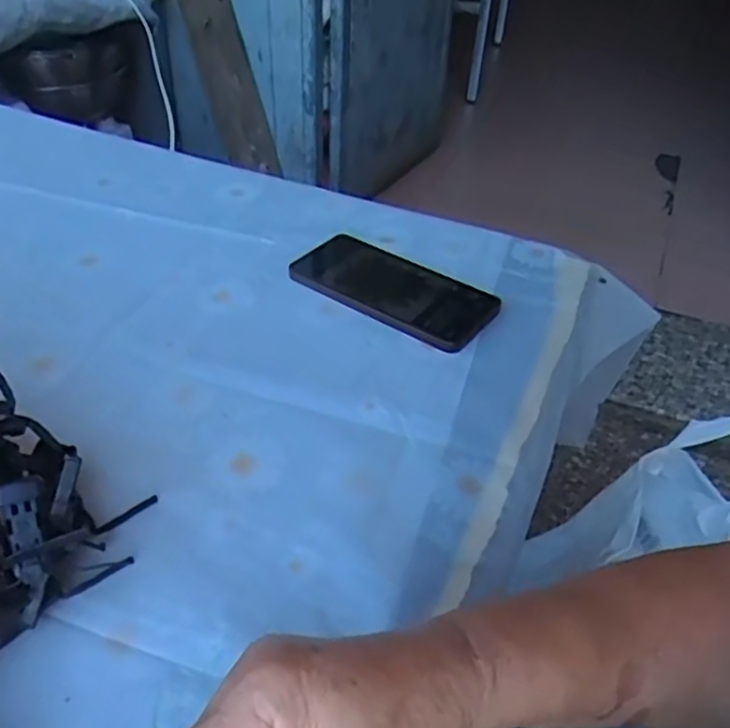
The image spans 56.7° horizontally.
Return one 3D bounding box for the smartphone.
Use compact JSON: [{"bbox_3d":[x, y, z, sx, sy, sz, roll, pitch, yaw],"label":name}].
[{"bbox_3d":[0.022,-0.064,0.549,0.172,0.008,0.082,31,47,28],"label":"smartphone"}]

